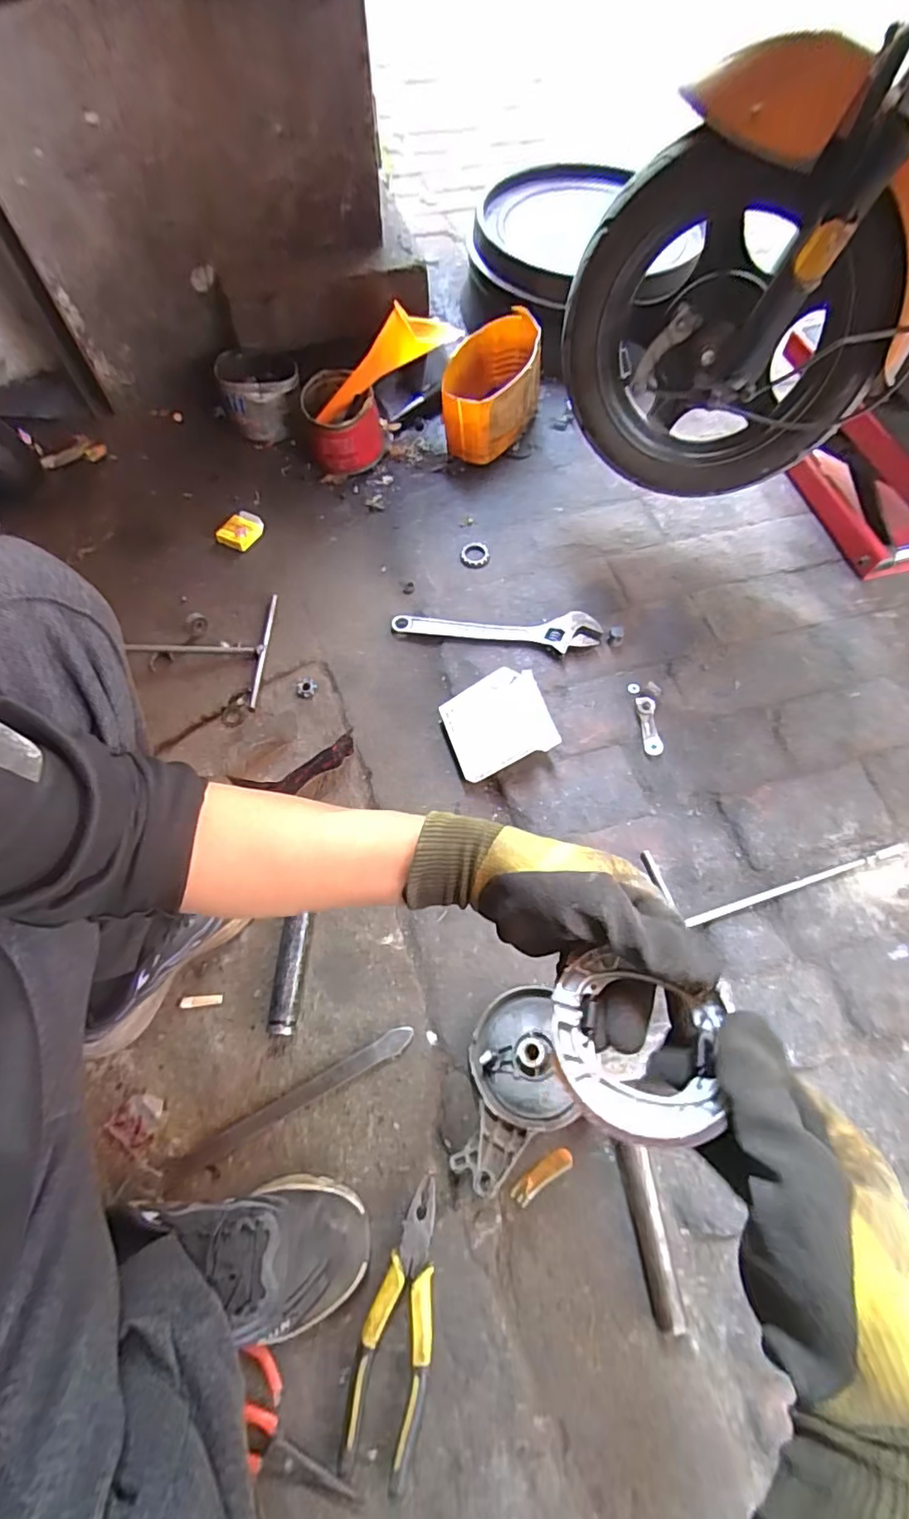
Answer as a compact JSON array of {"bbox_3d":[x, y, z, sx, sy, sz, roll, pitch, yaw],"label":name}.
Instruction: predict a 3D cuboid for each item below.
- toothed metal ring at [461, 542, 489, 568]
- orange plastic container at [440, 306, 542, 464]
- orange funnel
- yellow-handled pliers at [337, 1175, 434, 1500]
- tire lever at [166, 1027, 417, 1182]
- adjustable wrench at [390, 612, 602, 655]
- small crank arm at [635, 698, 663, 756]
[{"bbox_3d":[0.031,-0.308,0.851,0.043,0.006,0.042,0,67,0],"label":"toothed metal ring"},{"bbox_3d":[0.062,-0.600,0.927,0.147,0.129,0.206,5,67,2],"label":"orange plastic container"},{"bbox_3d":[-0.114,-0.609,0.865,0.251,0.072,0.075,-33,69,9],"label":"orange funnel"},{"bbox_3d":[-0.046,0.476,0.482,0.057,0.022,0.195,9,66,4],"label":"yellow-handled pliers"},{"bbox_3d":[-0.158,0.340,0.562,0.254,0.011,0.022,-27,70,-11],"label":"tire lever"},{"bbox_3d":[0.056,-0.178,0.789,0.282,0.023,0.058,1,67,0],"label":"adjustable wrench"},{"bbox_3d":[0.252,-0.042,0.732,0.022,0.019,0.075,-3,67,-1],"label":"small crank arm"}]

